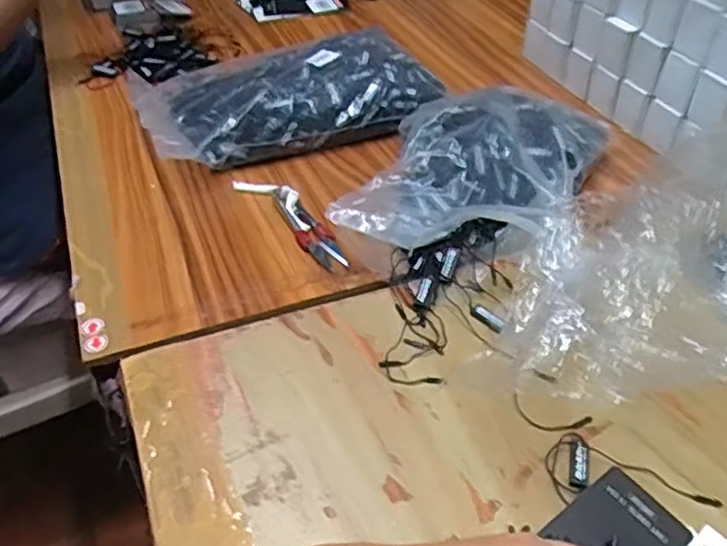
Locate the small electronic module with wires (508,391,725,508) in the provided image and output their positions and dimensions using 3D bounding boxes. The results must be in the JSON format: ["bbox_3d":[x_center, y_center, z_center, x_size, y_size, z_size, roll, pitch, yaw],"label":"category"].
[{"bbox_3d":[0.135,0.098,0.368,0.102,0.004,0.061,5,42,5],"label":"small electronic module with wires"}]

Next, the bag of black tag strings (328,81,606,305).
[{"bbox_3d":[0.083,-0.072,0.519,0.154,0.062,0.241,20,46,21],"label":"bag of black tag strings"}]

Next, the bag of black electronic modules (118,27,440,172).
[{"bbox_3d":[-0.078,-0.180,0.643,0.264,0.055,0.186,-13,44,-14],"label":"bag of black electronic modules"}]

